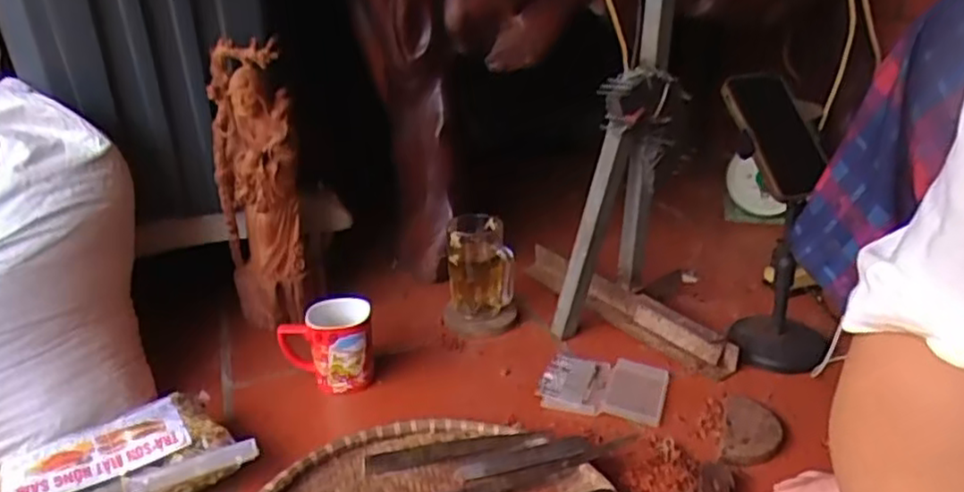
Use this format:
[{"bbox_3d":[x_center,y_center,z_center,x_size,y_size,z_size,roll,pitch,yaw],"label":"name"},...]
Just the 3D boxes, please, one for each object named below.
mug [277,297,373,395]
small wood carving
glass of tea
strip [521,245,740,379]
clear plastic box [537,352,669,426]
[{"bbox_3d":[-0.181,0.119,0.816,0.110,0.093,0.068,-7,23,-9],"label":"mug"},{"bbox_3d":[-0.293,-0.076,0.917,0.108,0.346,0.108,-11,25,-19],"label":"small wood carving"},{"bbox_3d":[-0.003,0.040,0.918,0.090,0.143,0.106,-4,23,-2],"label":"glass of tea"},{"bbox_3d":[0.183,0.078,0.917,0.057,0.054,0.340,-17,27,-30],"label":"strip"},{"bbox_3d":[0.141,0.158,0.797,0.136,0.016,0.107,5,24,17],"label":"clear plastic box"}]

